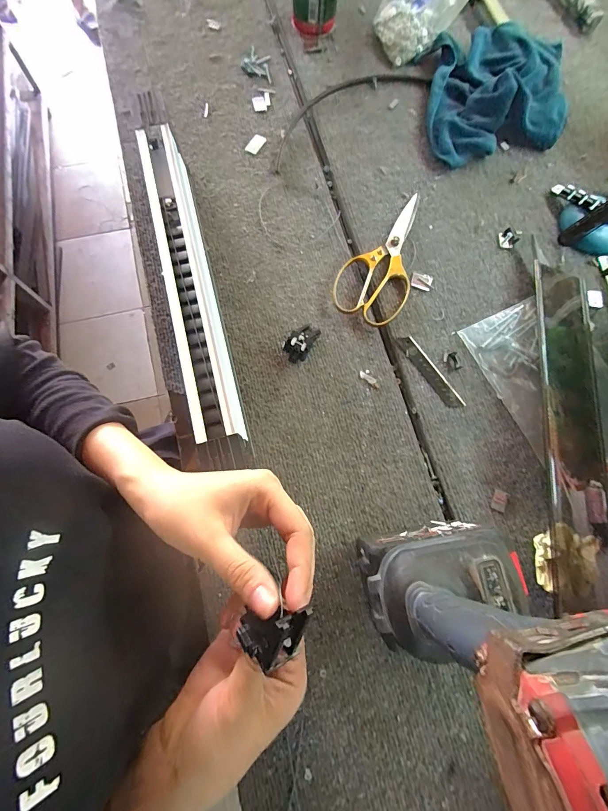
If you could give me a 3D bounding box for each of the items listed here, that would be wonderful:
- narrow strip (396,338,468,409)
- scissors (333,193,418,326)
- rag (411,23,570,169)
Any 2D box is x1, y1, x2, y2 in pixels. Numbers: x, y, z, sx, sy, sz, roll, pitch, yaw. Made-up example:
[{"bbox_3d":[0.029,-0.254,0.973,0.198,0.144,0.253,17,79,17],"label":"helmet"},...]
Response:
[{"bbox_3d":[0.145,-0.038,0.405,0.020,0.004,0.102,-35,79,-9],"label":"narrow strip"},{"bbox_3d":[0.106,-0.185,0.436,0.086,0.011,0.185,28,77,6],"label":"scissors"},{"bbox_3d":[0.269,-0.442,0.481,0.199,0.059,0.216,-2,76,-1],"label":"rag"}]

